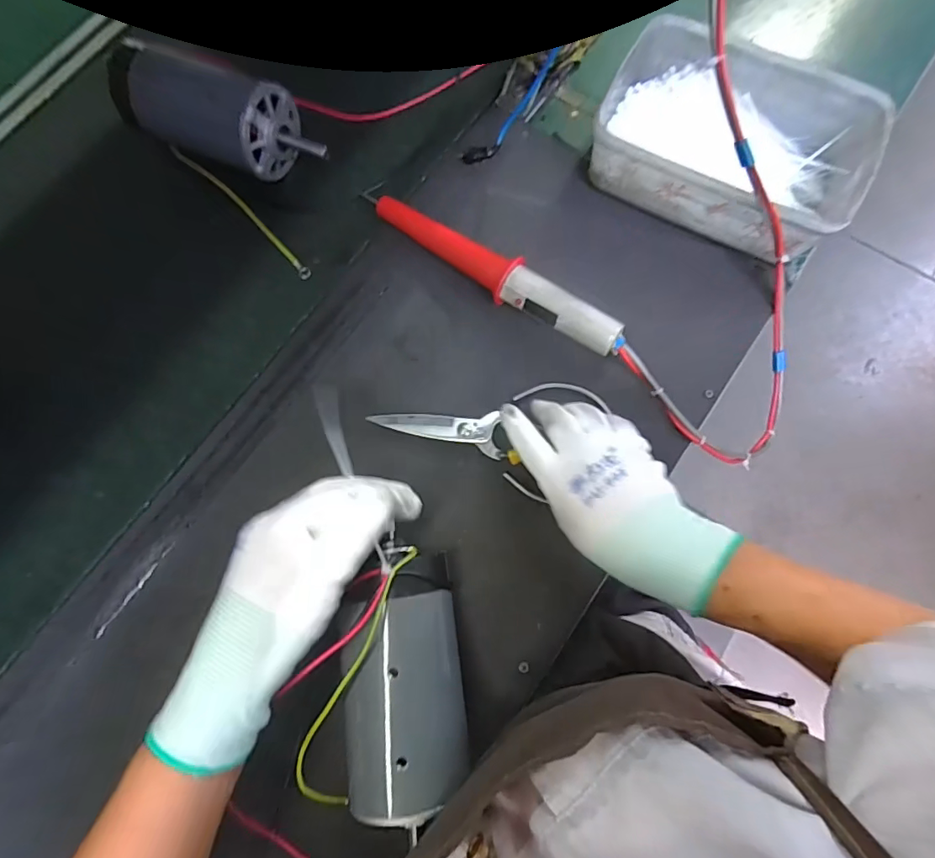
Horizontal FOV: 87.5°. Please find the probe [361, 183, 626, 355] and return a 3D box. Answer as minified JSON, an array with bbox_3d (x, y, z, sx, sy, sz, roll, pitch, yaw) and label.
[{"bbox_3d":[0.015,-0.145,0.433,0.271,0.037,0.033,39,80,10],"label":"probe"}]

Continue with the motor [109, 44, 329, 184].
[{"bbox_3d":[-0.229,-0.295,0.454,0.176,0.076,0.090,29,79,8],"label":"motor"}]

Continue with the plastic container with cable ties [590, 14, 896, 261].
[{"bbox_3d":[0.231,-0.253,0.436,0.224,0.070,0.163,32,79,8],"label":"plastic container with cable ties"}]

